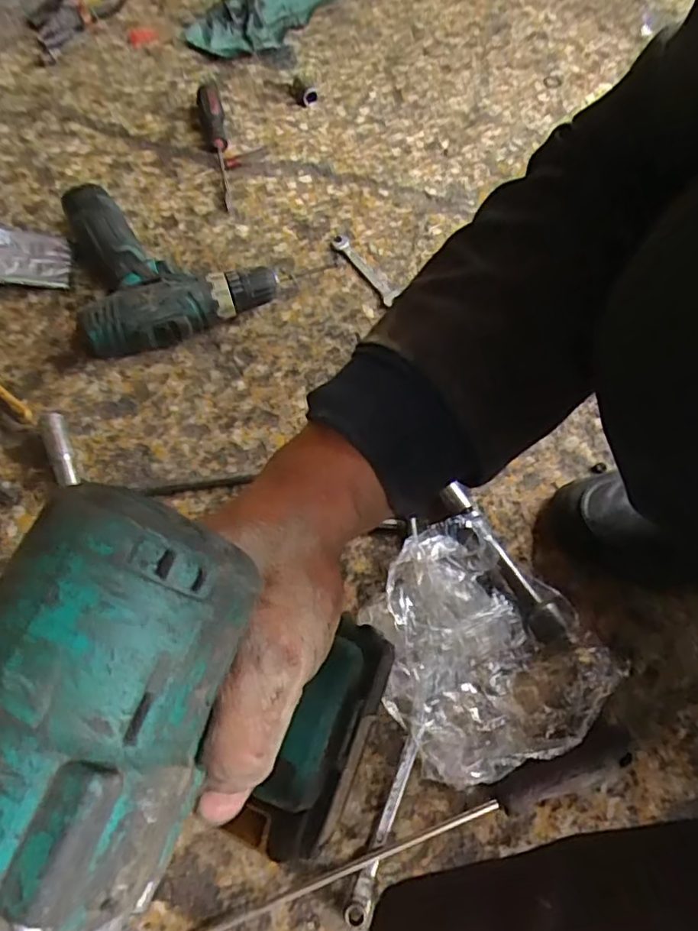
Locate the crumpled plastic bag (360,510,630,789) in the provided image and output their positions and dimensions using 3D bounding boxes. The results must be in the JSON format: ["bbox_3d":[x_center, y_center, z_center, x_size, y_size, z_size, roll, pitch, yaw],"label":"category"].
[{"bbox_3d":[0.102,0.131,0.452,0.178,0.039,0.179,-18,66,-12],"label":"crumpled plastic bag"}]

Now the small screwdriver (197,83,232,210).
[{"bbox_3d":[-0.162,-0.399,0.705,0.027,0.021,0.207,-10,65,-8],"label":"small screwdriver"}]

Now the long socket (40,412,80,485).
[{"bbox_3d":[-0.256,-0.013,0.515,0.021,0.019,0.073,-20,66,-13],"label":"long socket"}]

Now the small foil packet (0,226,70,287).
[{"bbox_3d":[-0.329,-0.215,0.597,0.075,0.012,0.067,2,66,-23],"label":"small foil packet"}]

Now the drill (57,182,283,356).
[{"bbox_3d":[-0.199,-0.211,0.595,0.187,0.056,0.200,-26,68,-15],"label":"drill"}]

